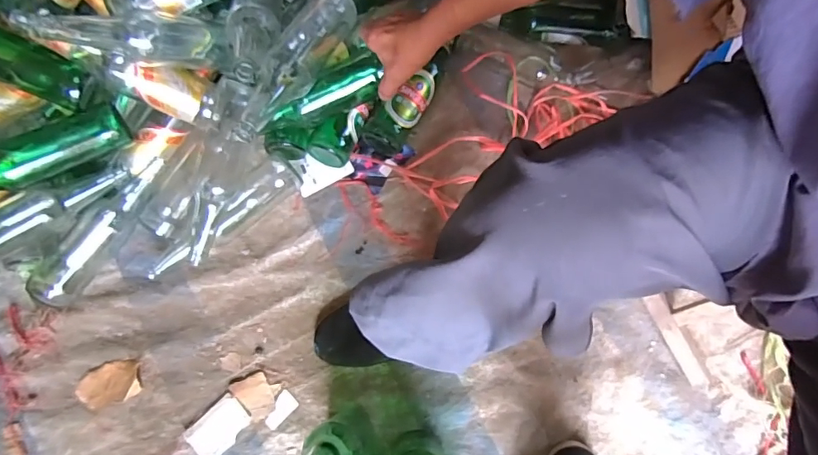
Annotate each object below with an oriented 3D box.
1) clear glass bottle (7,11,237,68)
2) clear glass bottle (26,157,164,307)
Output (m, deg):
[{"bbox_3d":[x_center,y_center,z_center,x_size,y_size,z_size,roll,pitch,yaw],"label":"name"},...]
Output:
[{"bbox_3d":[-0.345,-0.245,0.604,0.250,0.054,0.060,-14,76,-45],"label":"clear glass bottle"},{"bbox_3d":[-0.464,-0.001,0.713,0.064,0.062,0.264,36,82,7],"label":"clear glass bottle"}]

